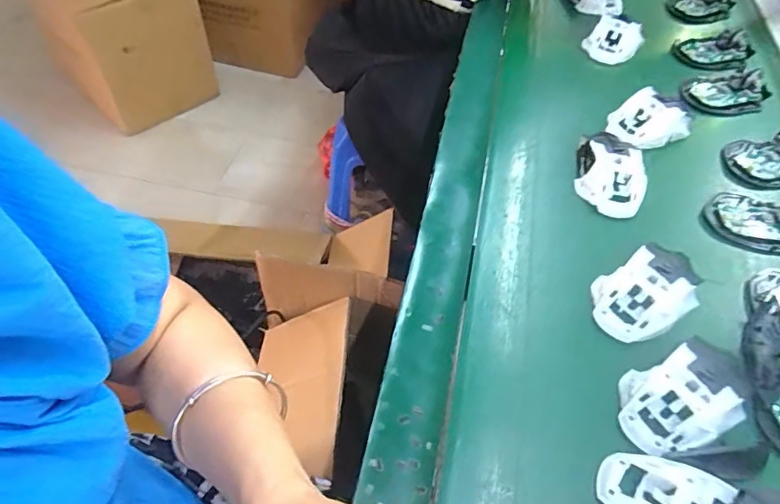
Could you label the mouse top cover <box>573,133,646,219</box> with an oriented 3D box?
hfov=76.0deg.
[{"bbox_3d":[0.230,-0.085,0.520,0.063,0.038,0.098,15,54,5],"label":"mouse top cover"}]

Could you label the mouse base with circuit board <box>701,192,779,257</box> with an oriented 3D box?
[{"bbox_3d":[0.382,-0.031,0.501,0.113,0.019,0.071,15,54,5],"label":"mouse base with circuit board"}]

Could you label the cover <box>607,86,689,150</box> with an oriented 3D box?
[{"bbox_3d":[0.302,-0.155,0.578,0.082,0.037,0.065,-24,60,-22],"label":"cover"}]

